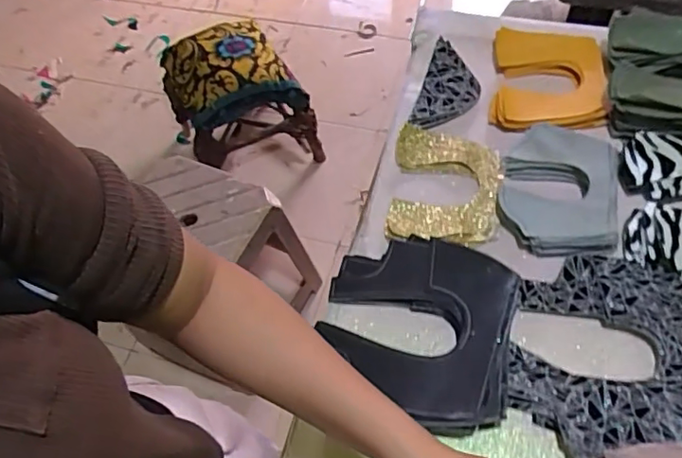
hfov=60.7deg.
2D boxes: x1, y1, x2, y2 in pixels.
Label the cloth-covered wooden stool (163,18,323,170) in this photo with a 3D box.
[{"bbox_3d":[-0.276,-0.335,1.561,0.321,0.369,0.318,-26,60,-11],"label":"cloth-covered wooden stool"}]

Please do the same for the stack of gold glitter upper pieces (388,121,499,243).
[{"bbox_3d":[0.121,-0.051,0.681,0.120,0.021,0.160,5,59,8],"label":"stack of gold glitter upper pieces"}]

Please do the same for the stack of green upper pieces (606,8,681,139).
[{"bbox_3d":[0.395,-0.183,0.700,0.146,0.066,0.156,2,58,6],"label":"stack of green upper pieces"}]

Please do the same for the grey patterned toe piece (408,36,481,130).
[{"bbox_3d":[0.143,-0.183,0.761,0.071,0.018,0.145,15,61,14],"label":"grey patterned toe piece"}]

